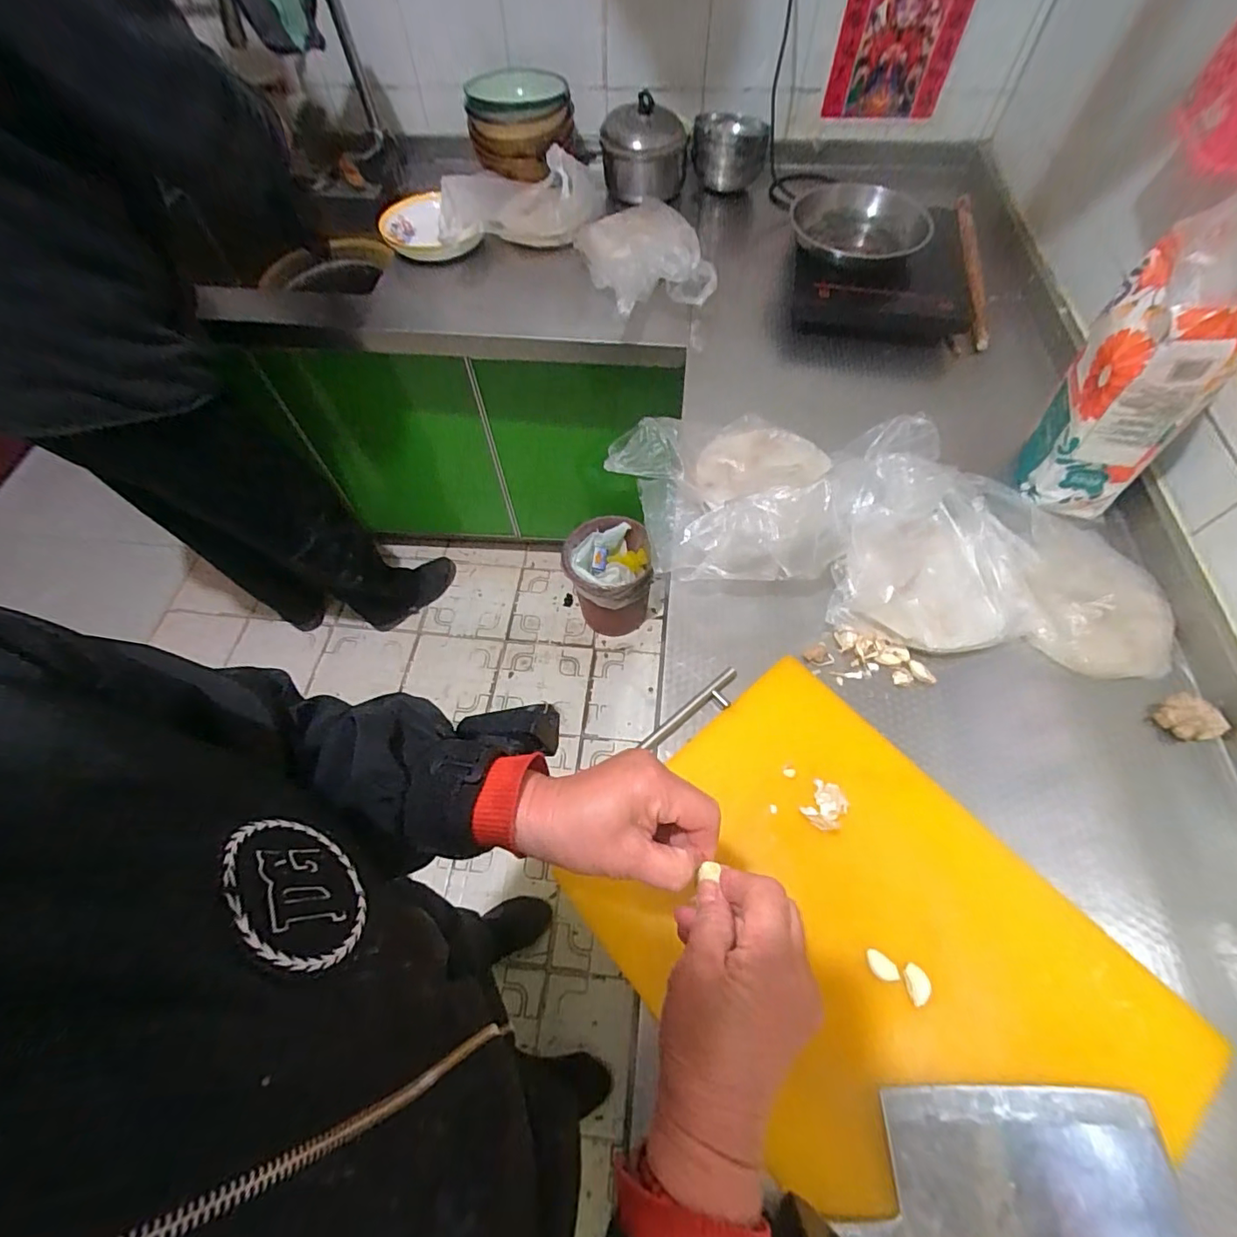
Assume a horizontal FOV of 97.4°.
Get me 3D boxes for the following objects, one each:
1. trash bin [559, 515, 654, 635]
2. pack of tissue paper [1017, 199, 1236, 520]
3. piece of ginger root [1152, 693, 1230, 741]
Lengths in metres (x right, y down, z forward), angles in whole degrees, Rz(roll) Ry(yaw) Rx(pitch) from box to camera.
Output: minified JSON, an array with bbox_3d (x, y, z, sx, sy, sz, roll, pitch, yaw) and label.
[{"bbox_3d":[-0.022,-0.080,1.401,0.222,0.242,0.259,1,61,1],"label":"trash bin"},{"bbox_3d":[0.573,-0.255,0.607,0.113,0.277,0.123,19,63,11],"label":"pack of tissue paper"},{"bbox_3d":[0.593,0.105,0.567,0.047,0.038,0.049,-14,62,-7],"label":"piece of ginger root"}]

